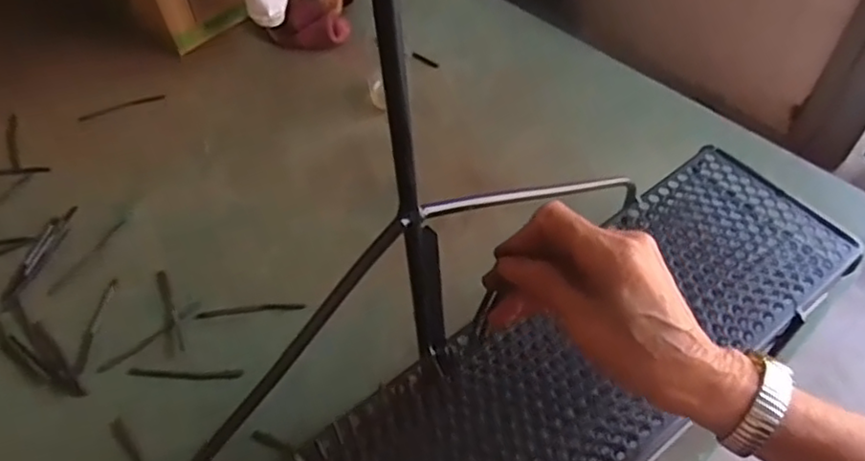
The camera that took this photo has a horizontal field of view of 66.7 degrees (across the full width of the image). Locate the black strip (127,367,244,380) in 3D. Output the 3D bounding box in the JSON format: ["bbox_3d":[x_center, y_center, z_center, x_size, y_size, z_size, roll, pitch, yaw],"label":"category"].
[{"bbox_3d":[-0.212,0.123,0.563,0.098,0.006,0.011,2,52,-1],"label":"black strip"}]

